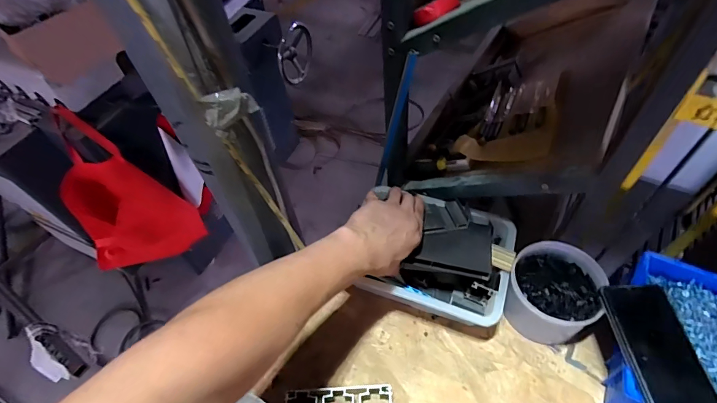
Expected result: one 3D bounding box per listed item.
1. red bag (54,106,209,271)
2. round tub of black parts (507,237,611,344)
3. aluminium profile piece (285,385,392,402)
[{"bbox_3d":[-0.654,0.028,1.081,0.131,0.468,0.295,16,55,16],"label":"red bag"},{"bbox_3d":[0.262,0.126,0.525,0.113,0.081,0.111,-2,51,3],"label":"round tub of black parts"},{"bbox_3d":[-0.024,0.257,0.489,0.133,0.034,0.033,-4,51,2],"label":"aluminium profile piece"}]

